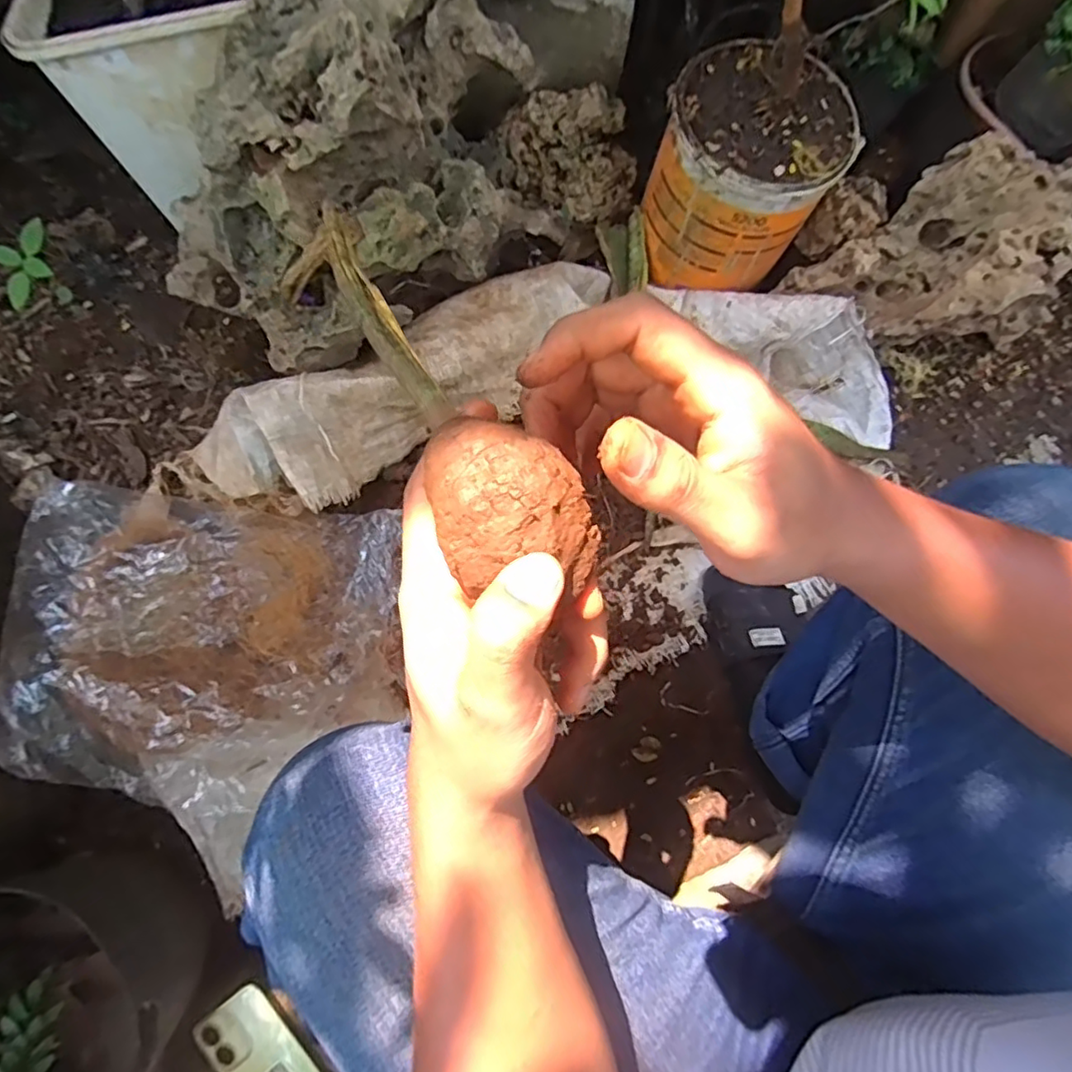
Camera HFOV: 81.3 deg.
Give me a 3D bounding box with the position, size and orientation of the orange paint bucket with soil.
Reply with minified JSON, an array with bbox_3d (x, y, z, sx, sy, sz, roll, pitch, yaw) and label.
[{"bbox_3d":[0.213,-0.379,0.659,0.167,0.154,0.174,0,79,-1],"label":"orange paint bucket with soil"}]

